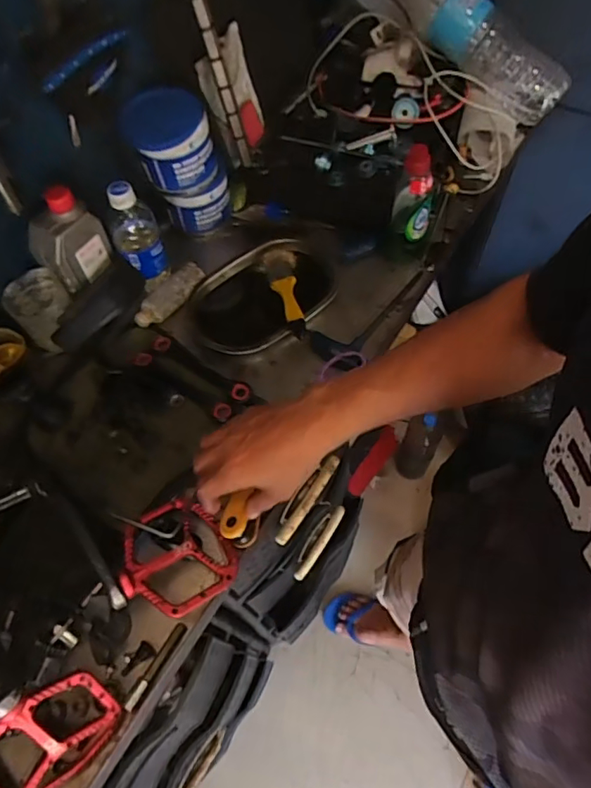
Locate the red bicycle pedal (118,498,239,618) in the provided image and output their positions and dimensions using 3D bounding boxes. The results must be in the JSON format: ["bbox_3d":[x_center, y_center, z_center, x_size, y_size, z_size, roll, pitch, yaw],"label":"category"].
[{"bbox_3d":[-0.123,0.165,0.534,0.110,0.018,0.115,-23,58,-25],"label":"red bicycle pedal"}]

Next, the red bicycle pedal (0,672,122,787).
[{"bbox_3d":[-0.217,0.293,0.450,0.112,0.121,0.016,-36,32,-27],"label":"red bicycle pedal"}]

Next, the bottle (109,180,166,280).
[{"bbox_3d":[-0.209,-0.211,0.681,0.060,0.121,0.047,-23,61,-8],"label":"bottle"}]

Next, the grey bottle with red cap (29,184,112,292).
[{"bbox_3d":[-0.282,-0.193,0.649,0.046,0.106,0.080,33,68,21],"label":"grey bottle with red cap"}]

